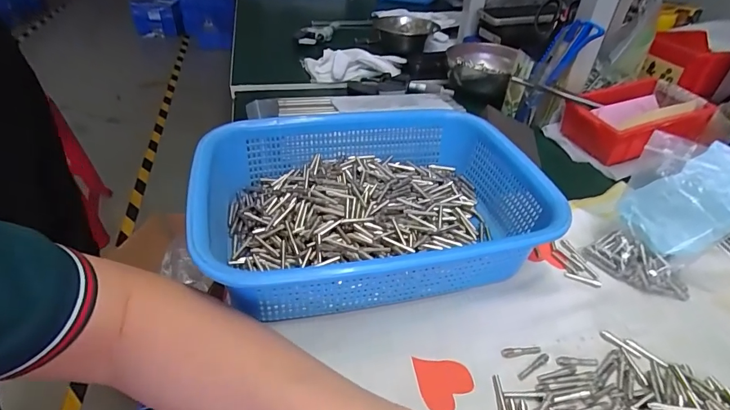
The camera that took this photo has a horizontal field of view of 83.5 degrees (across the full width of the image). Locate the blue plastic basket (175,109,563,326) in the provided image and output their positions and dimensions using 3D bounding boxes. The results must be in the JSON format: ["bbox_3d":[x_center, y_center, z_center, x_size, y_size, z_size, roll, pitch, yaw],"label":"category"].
[{"bbox_3d":[0.016,-0.005,0.362,0.265,0.078,0.210,-5,42,-9],"label":"blue plastic basket"}]

